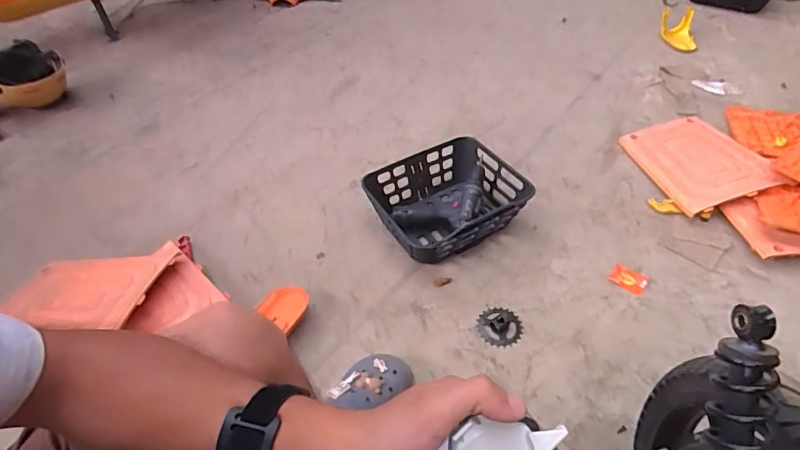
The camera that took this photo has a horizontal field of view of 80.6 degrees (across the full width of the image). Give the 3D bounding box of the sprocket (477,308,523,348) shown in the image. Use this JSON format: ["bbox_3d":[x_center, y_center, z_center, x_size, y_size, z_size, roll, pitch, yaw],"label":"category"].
[{"bbox_3d":[0.195,0.198,0.918,0.085,0.008,0.086,0,46,0],"label":"sprocket"}]

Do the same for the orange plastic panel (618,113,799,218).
[{"bbox_3d":[0.757,-0.168,1.203,0.263,0.026,0.321,-17,42,-2],"label":"orange plastic panel"}]

